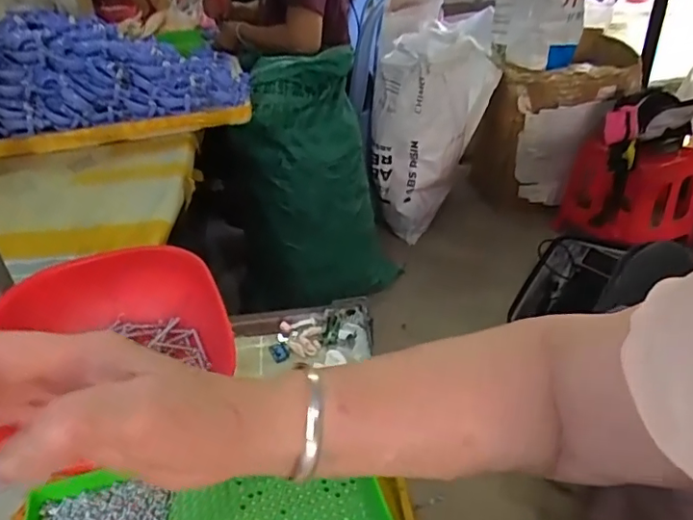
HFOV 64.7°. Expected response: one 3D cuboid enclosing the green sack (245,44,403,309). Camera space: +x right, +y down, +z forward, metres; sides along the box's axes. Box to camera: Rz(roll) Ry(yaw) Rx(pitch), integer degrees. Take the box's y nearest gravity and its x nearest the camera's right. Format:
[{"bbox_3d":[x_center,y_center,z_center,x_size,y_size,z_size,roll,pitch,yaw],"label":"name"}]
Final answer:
[{"bbox_3d":[-0.045,-0.178,1.515,0.350,0.703,0.242,-4,35,0],"label":"green sack"}]

